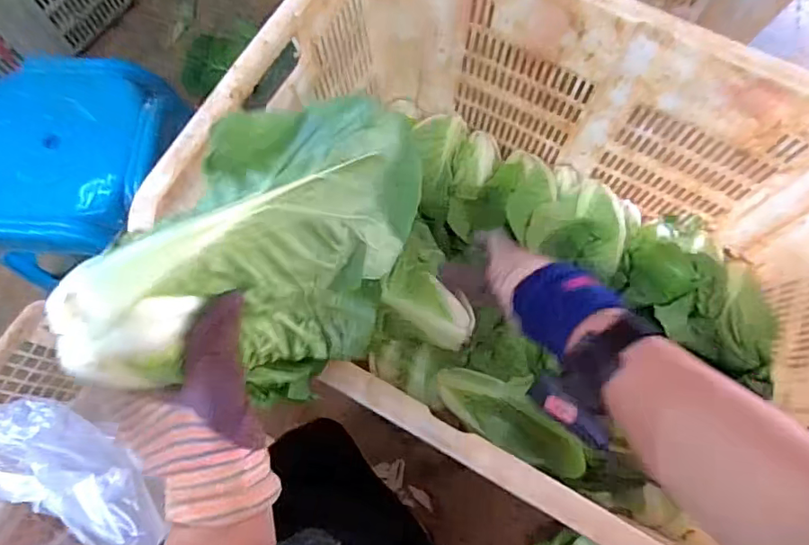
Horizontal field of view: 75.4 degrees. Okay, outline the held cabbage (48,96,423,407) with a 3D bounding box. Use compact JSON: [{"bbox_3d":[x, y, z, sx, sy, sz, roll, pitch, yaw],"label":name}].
[{"bbox_3d":[-0.090,0.000,0.347,0.120,0.172,0.256,17,42,30],"label":"held cabbage"}]

